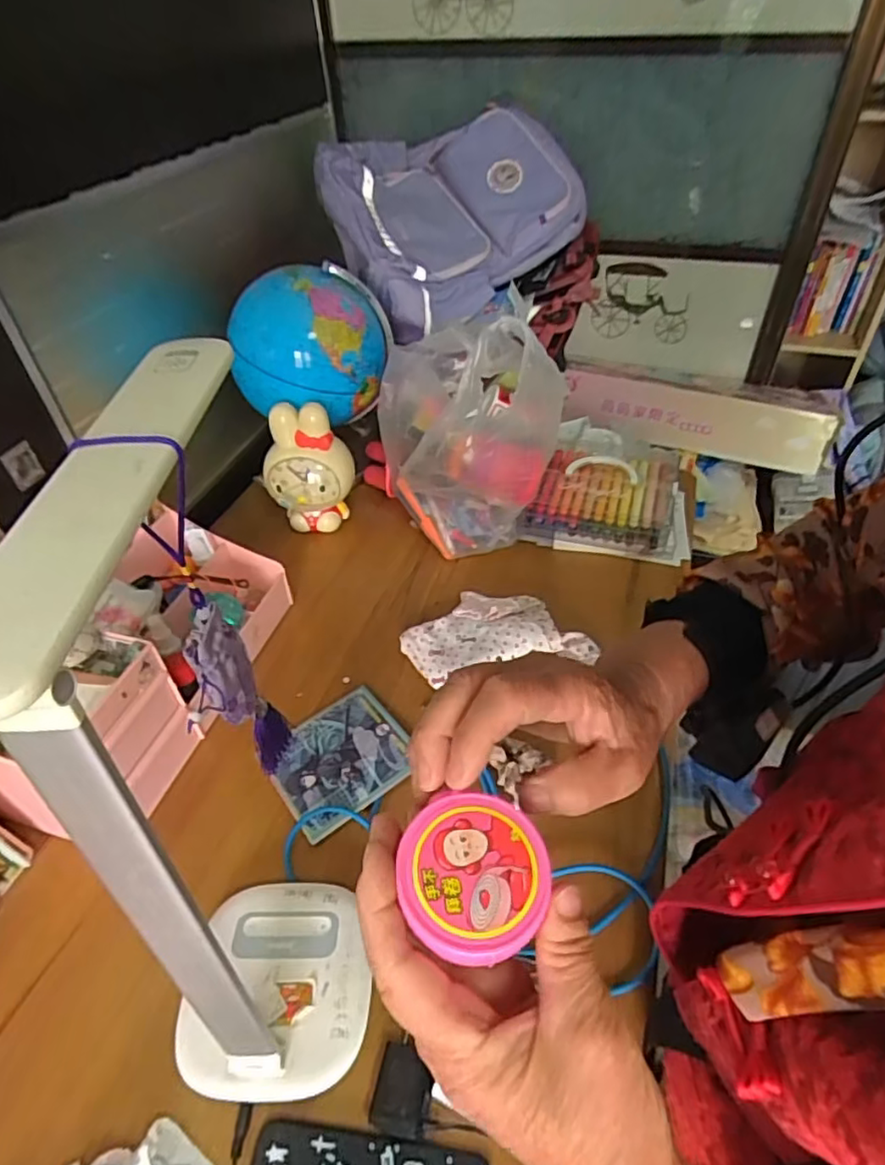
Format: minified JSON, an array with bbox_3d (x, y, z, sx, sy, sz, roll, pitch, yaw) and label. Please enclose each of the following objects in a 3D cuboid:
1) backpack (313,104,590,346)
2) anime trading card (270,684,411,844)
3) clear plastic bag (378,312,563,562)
[{"bbox_3d":[0.002,-0.592,1.028,0.399,0.170,0.349,-35,86,-16],"label":"backpack"},{"bbox_3d":[-0.108,0.183,0.671,0.138,0.008,0.131,-29,49,-24],"label":"anime trading card"},{"bbox_3d":[0.055,-0.196,0.855,0.216,0.303,0.218,-22,47,-19],"label":"clear plastic bag"}]

